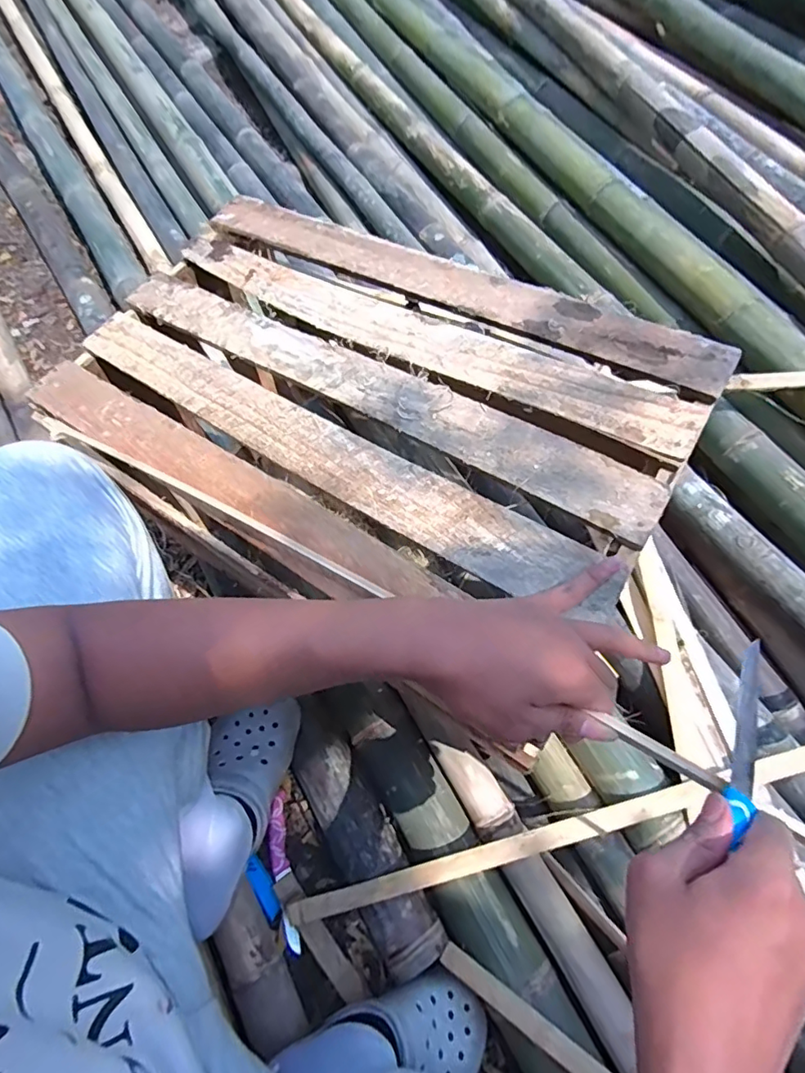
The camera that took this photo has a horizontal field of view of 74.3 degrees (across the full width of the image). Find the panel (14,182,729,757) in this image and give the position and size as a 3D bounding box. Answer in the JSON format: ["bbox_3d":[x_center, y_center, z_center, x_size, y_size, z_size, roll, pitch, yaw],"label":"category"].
[{"bbox_3d":[-0.061,-0.135,0.510,0.595,0.030,0.375,29,74,21],"label":"panel"}]

